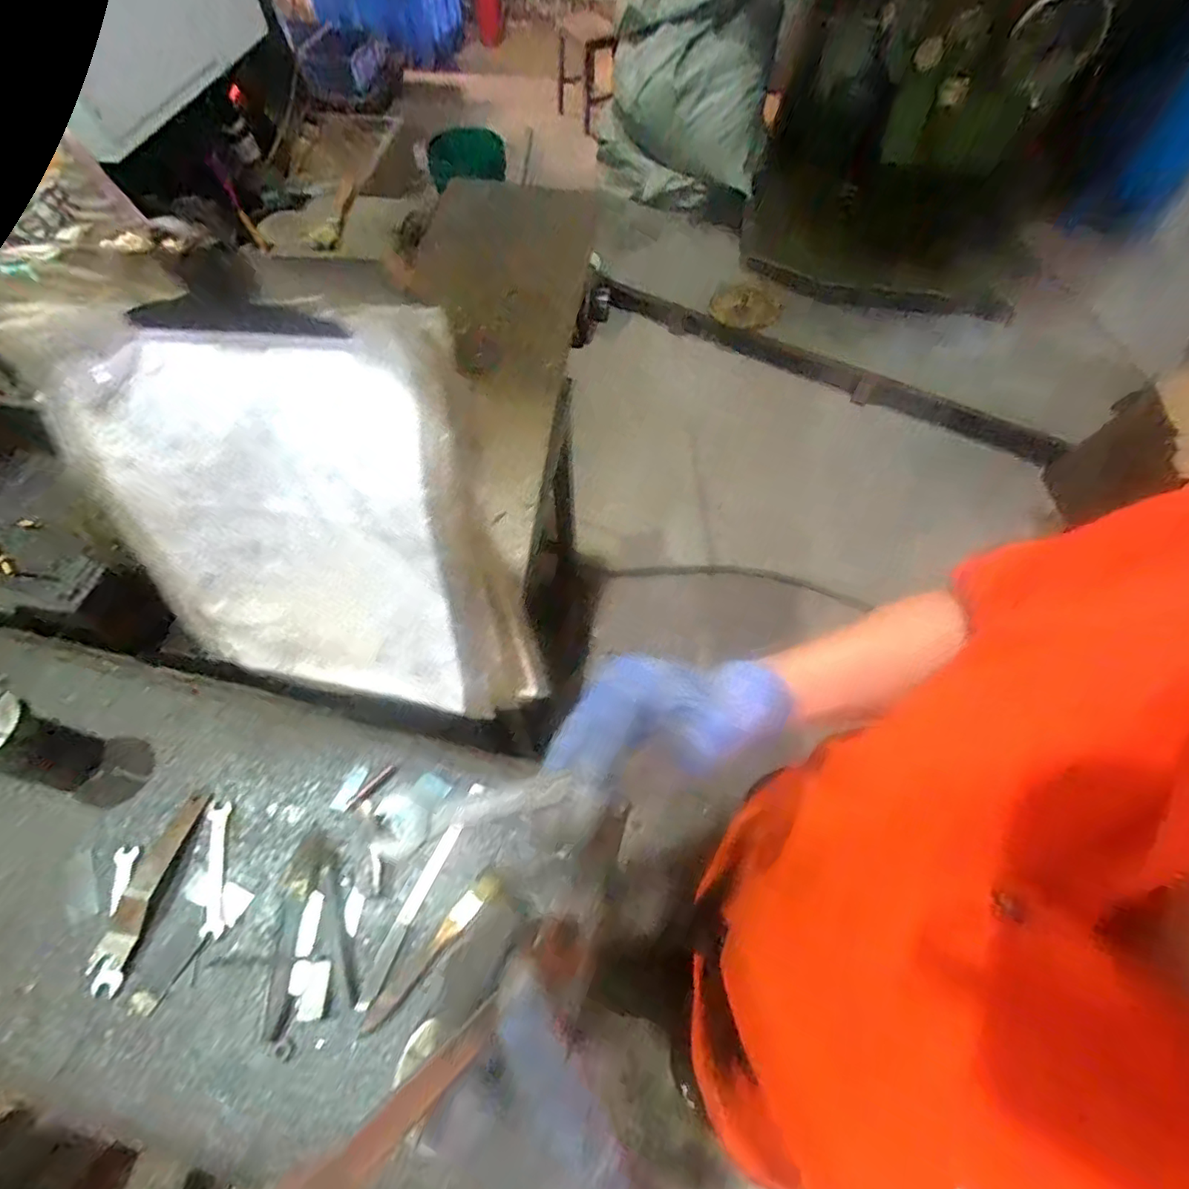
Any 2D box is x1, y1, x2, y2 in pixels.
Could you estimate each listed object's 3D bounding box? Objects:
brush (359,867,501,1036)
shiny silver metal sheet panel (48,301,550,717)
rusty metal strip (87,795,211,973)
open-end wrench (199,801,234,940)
[{"bbox_3d":[-0.132,0.294,0.472,0.020,0.013,0.144,33,65,18],"label":"brush"},{"bbox_3d":[-0.194,-0.028,0.389,0.265,0.288,0.026,1,39,10],"label":"shiny silver metal sheet panel"},{"bbox_3d":[-0.390,0.245,0.501,0.038,0.016,0.139,5,60,3],"label":"rusty metal strip"},{"bbox_3d":[-0.341,0.244,0.511,0.021,0.004,0.112,-12,60,-7],"label":"open-end wrench"}]

